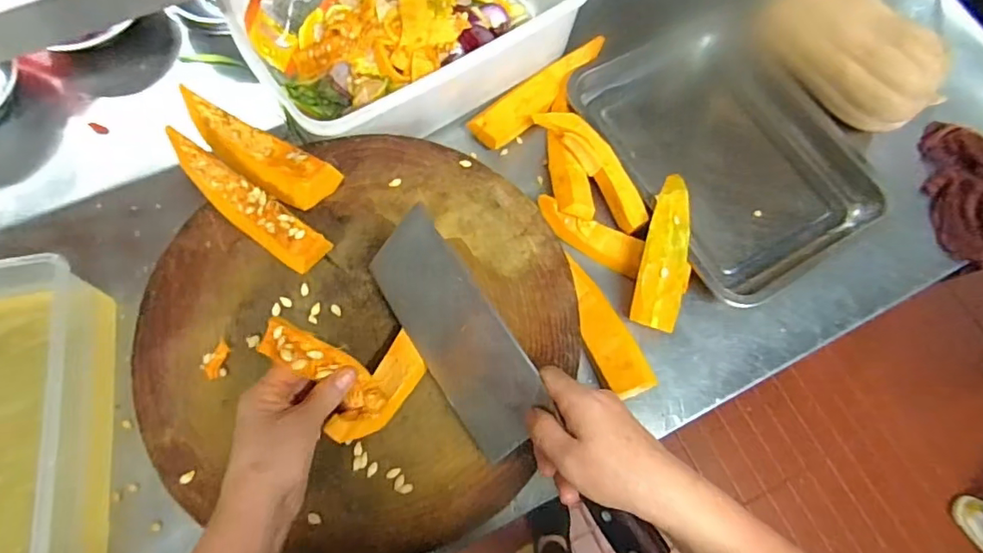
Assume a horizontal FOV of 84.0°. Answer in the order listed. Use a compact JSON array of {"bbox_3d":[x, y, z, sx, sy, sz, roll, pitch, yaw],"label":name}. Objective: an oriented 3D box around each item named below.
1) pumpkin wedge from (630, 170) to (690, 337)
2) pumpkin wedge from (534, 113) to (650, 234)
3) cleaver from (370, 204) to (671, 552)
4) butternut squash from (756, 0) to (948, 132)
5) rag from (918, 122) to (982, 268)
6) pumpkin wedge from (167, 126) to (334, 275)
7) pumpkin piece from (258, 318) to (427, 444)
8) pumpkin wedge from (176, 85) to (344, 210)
[{"bbox_3d":[0.188,-0.027,0.587,0.053,0.026,0.165,10,86,1],"label":"pumpkin wedge"},{"bbox_3d":[0.117,-0.128,0.621,0.031,0.039,0.173,-35,75,-13],"label":"pumpkin wedge"},{"bbox_3d":[-0.001,0.092,0.435,0.021,0.102,0.315,-16,64,-48],"label":"cleaver"},{"bbox_3d":[0.425,-0.267,0.640,0.096,0.106,0.205,-35,75,-13],"label":"butternut squash"},{"bbox_3d":[0.595,-0.108,0.669,0.107,0.035,0.190,12,70,2],"label":"rag"},{"bbox_3d":[-0.228,-0.067,0.509,0.179,0.046,0.042,35,73,10],"label":"pumpkin wedge"},{"bbox_3d":[-0.110,0.068,0.441,0.090,0.079,0.103,-39,76,-14],"label":"pumpkin piece"},{"bbox_3d":[-0.230,-0.119,0.532,0.176,0.038,0.054,29,72,8],"label":"pumpkin wedge"}]

